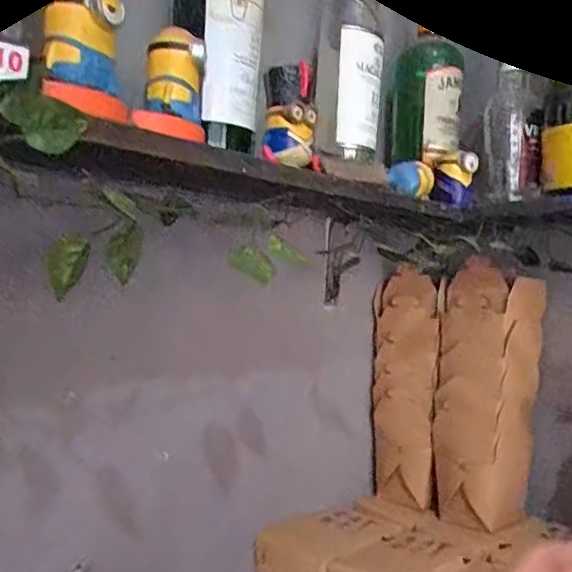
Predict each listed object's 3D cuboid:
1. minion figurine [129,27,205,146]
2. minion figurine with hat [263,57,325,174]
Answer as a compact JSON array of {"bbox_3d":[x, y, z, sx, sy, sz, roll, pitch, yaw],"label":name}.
[{"bbox_3d":[-0.076,-0.135,0.405,0.044,0.072,0.039,1,1,-10],"label":"minion figurine"},{"bbox_3d":[0.006,-0.139,0.504,0.045,0.082,0.046,2,1,5],"label":"minion figurine with hat"}]

